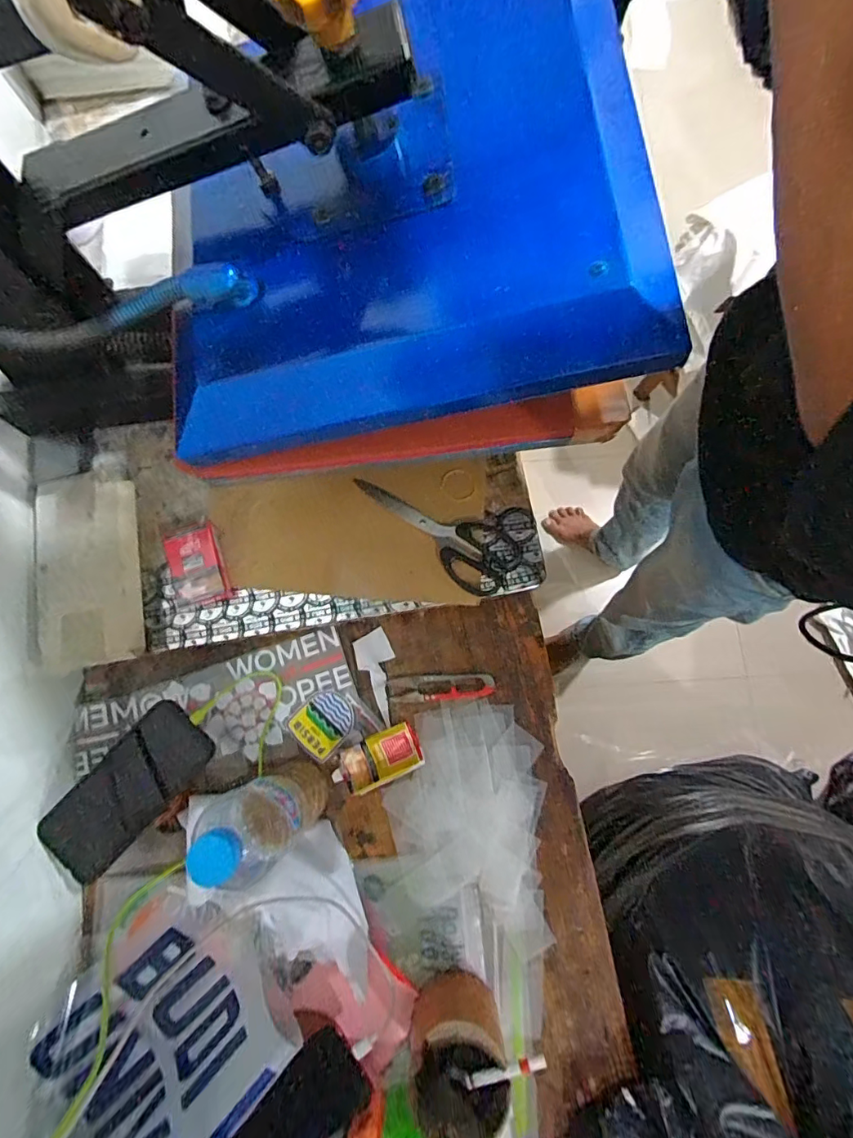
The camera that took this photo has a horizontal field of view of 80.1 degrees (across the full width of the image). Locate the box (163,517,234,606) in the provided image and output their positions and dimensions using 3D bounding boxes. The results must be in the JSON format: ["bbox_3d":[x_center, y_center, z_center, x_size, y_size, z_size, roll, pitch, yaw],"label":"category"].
[{"bbox_3d":[-0.244,-0.007,0.537,0.053,0.024,0.087,-18,78,-3],"label":"box"}]

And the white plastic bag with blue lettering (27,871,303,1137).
[{"bbox_3d":[-0.249,0.428,0.459,0.199,0.123,0.200,-43,81,-7],"label":"white plastic bag with blue lettering"}]

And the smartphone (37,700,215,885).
[{"bbox_3d":[-0.301,0.220,0.516,0.079,0.010,0.160,37,64,8],"label":"smartphone"}]

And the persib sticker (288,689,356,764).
[{"bbox_3d":[-0.113,0.167,0.555,0.058,0.004,0.068,43,86,14],"label":"persib sticker"}]

